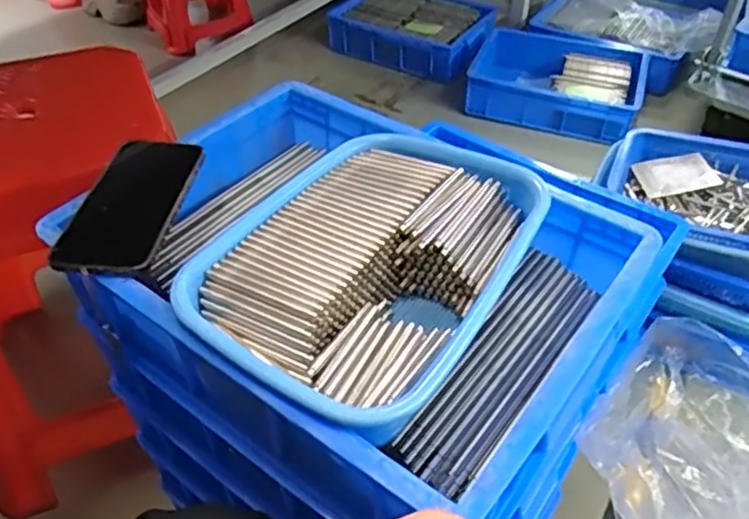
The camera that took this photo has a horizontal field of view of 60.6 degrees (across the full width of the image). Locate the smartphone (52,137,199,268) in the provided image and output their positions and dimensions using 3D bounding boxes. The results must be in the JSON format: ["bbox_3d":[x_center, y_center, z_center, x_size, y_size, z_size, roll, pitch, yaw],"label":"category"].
[{"bbox_3d":[-0.201,-0.050,0.524,0.084,0.015,0.155,4,44,3],"label":"smartphone"}]

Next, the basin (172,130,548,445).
[{"bbox_3d":[0.000,0.006,0.507,0.200,0.078,0.291,23,48,21],"label":"basin"}]

